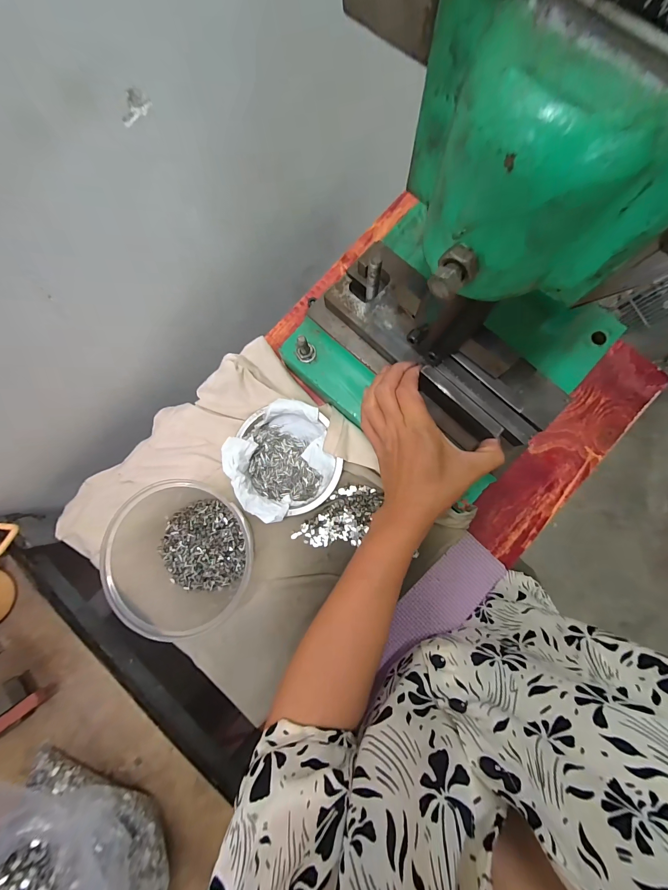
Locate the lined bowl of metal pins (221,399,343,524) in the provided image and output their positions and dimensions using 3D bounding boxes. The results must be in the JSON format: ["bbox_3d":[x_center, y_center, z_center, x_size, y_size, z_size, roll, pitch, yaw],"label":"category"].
[{"bbox_3d":[-0.057,0.018,0.365,0.117,0.037,0.120,0,83,3],"label":"lined bowl of metal pins"}]

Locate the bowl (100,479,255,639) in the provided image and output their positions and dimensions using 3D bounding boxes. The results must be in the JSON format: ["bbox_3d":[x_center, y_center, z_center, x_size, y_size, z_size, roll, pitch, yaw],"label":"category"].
[{"bbox_3d":[-0.146,0.108,0.335,0.134,0.074,0.140,0,83,3],"label":"bowl"}]

